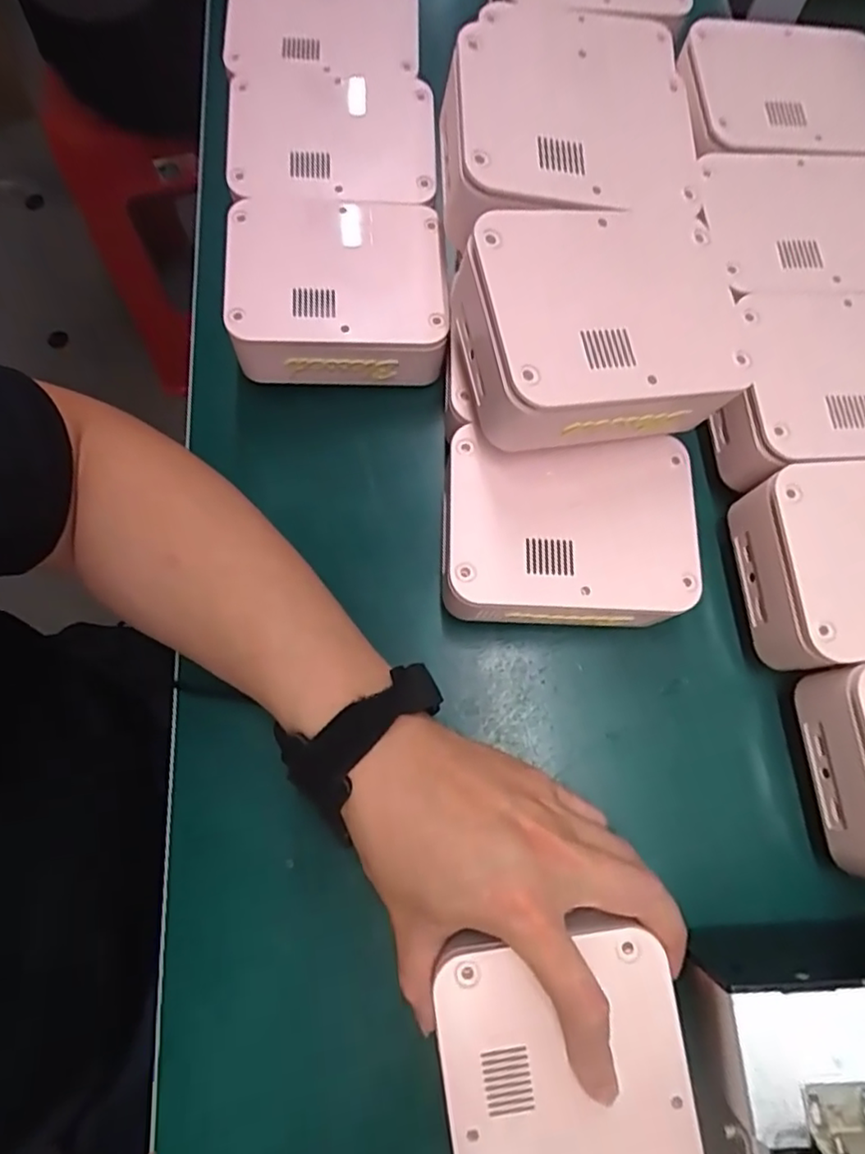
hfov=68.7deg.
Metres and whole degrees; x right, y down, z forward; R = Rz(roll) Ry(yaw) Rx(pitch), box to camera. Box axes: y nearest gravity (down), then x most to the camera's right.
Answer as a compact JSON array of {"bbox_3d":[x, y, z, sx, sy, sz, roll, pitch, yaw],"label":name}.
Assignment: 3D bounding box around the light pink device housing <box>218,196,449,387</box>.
[{"bbox_3d":[-0.056,-0.174,0.386,0.122,0.047,0.101,-4,74,0],"label":"light pink device housing"}]

